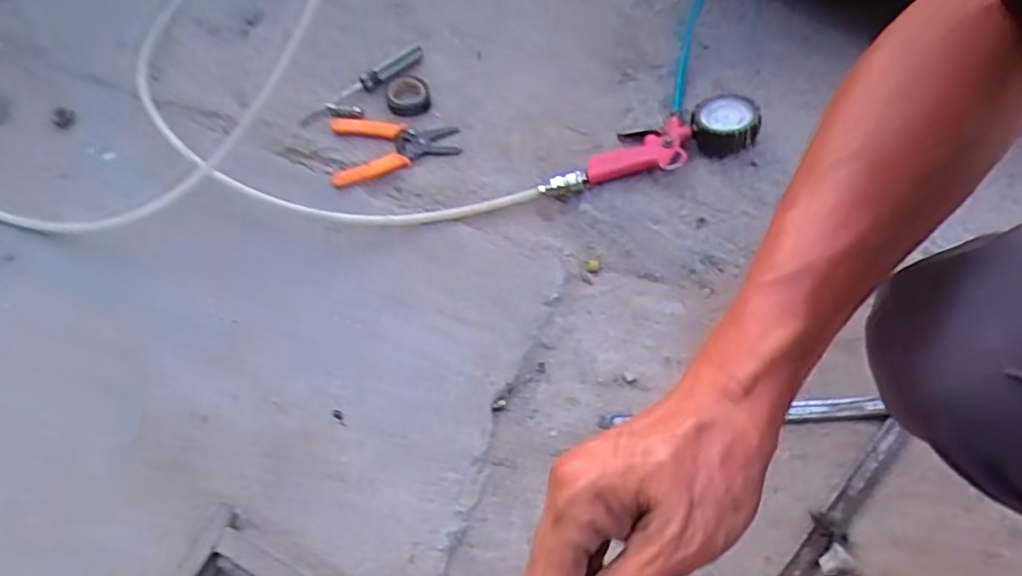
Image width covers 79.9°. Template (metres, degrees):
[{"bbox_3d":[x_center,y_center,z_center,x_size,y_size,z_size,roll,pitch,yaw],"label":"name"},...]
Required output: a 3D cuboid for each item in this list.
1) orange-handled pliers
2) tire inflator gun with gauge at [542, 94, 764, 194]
[{"bbox_3d":[-0.140,-0.174,0.734,0.152,0.025,0.100,-9,64,-2],"label":"orange-handled pliers"},{"bbox_3d":[0.154,-0.167,0.697,0.256,0.042,0.083,-12,63,-1],"label":"tire inflator gun with gauge"}]

